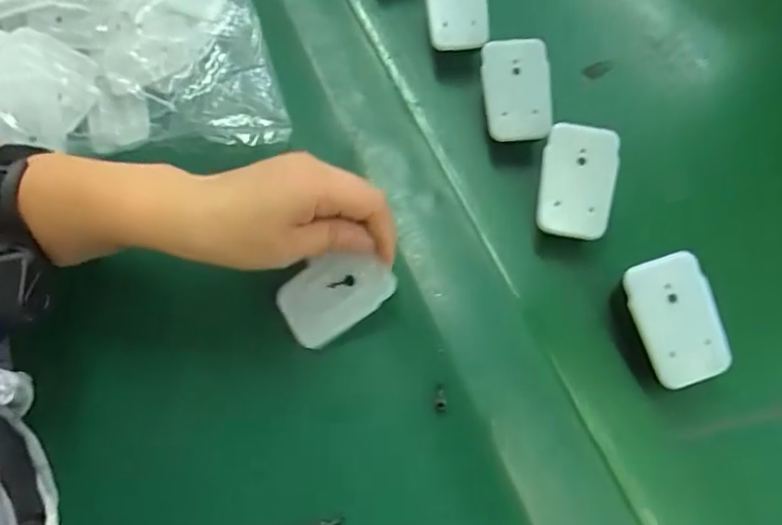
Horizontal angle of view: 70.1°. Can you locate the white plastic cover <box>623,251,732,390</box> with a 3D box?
[{"bbox_3d":[0.156,0.031,0.302,0.043,0.005,0.068,-21,90,1],"label":"white plastic cover"}]

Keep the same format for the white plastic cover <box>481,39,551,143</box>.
[{"bbox_3d":[0.082,-0.112,0.363,0.041,0.008,0.063,-4,92,12],"label":"white plastic cover"}]

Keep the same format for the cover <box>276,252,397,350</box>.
[{"bbox_3d":[-0.033,0.018,0.331,0.068,0.004,0.043,-36,87,12],"label":"cover"}]

